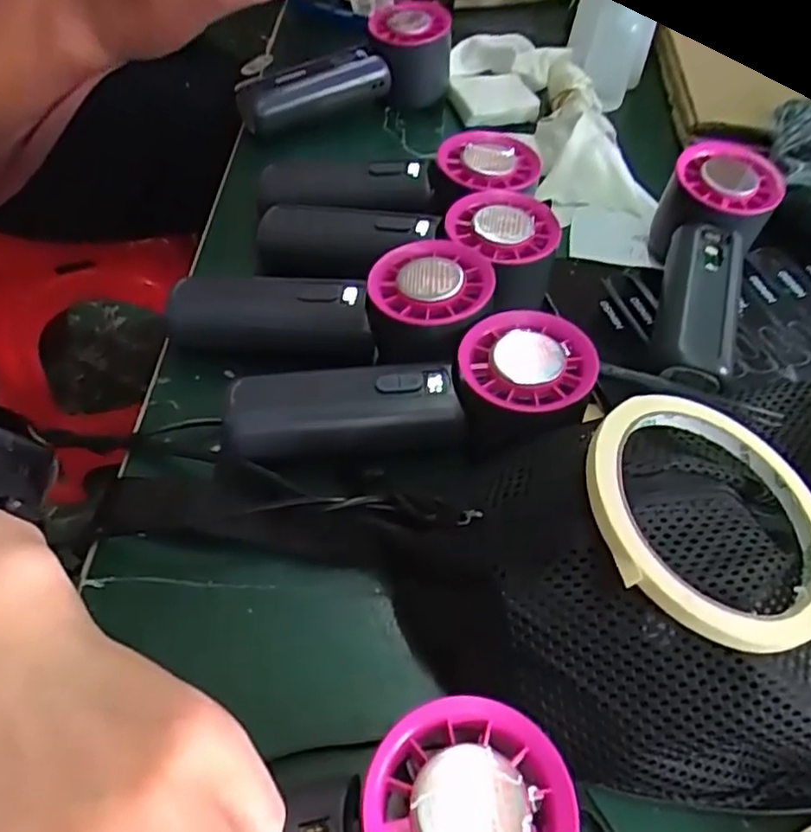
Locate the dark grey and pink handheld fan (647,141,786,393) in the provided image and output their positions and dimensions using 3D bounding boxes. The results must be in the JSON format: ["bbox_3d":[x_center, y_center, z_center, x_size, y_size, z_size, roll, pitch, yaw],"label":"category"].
[{"bbox_3d":[0.156,-0.077,0.363,0.053,0.057,0.161,19,53,10],"label":"dark grey and pink handheld fan"}]

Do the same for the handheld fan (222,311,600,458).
[{"bbox_3d":[0.001,-0.004,0.297,0.152,0.053,0.057,-3,53,-8],"label":"handheld fan"}]

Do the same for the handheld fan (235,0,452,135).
[{"bbox_3d":[-0.045,-0.257,0.494,0.172,0.051,0.076,-21,57,-20],"label":"handheld fan"}]

